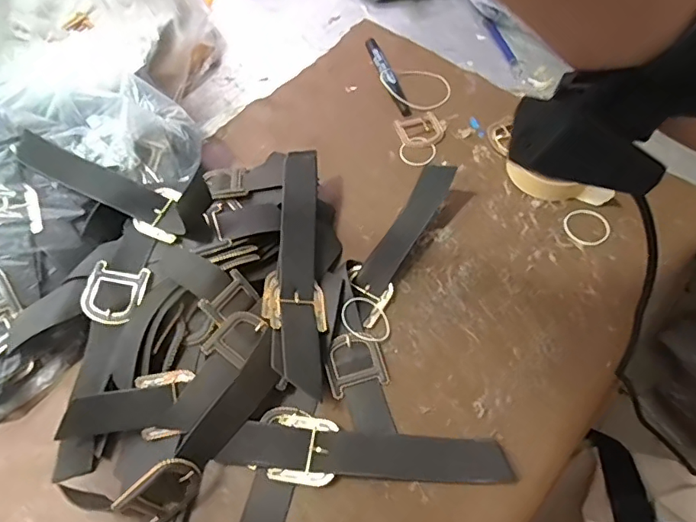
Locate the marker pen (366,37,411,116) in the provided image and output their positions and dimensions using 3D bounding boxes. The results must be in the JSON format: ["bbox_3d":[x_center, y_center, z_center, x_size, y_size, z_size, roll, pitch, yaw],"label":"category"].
[{"bbox_3d":[0.043,-0.225,0.607,0.019,0.016,0.138,-16,58,-6],"label":"marker pen"}]

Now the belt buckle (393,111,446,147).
[{"bbox_3d":[0.082,-0.145,0.563,0.052,0.004,0.047,-18,59,-7],"label":"belt buckle"}]

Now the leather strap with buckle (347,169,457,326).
[{"bbox_3d":[0.050,-0.028,0.489,0.042,0.015,0.193,22,62,17],"label":"leather strap with buckle"}]

